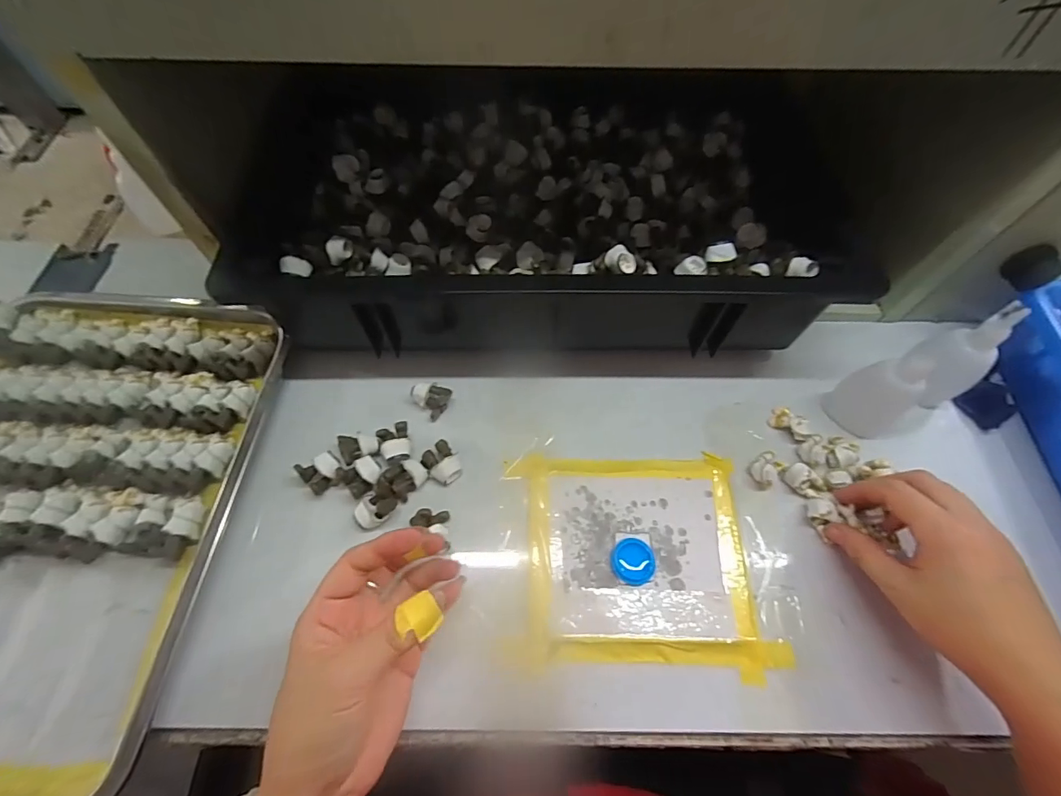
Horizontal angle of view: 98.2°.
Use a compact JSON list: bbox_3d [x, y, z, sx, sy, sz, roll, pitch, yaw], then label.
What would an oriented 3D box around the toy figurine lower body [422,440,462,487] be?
[{"bbox_3d":[-0.065,0.049,0.342,0.024,0.021,0.028,-39,73,-15],"label":"toy figurine lower body"}]

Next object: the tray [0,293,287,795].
[{"bbox_3d":[-0.335,0.066,0.319,0.257,0.029,0.342,4,64,2],"label":"tray"}]

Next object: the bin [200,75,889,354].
[{"bbox_3d":[0.018,-0.184,0.442,0.464,0.120,0.260,-3,62,-2],"label":"bin"}]

